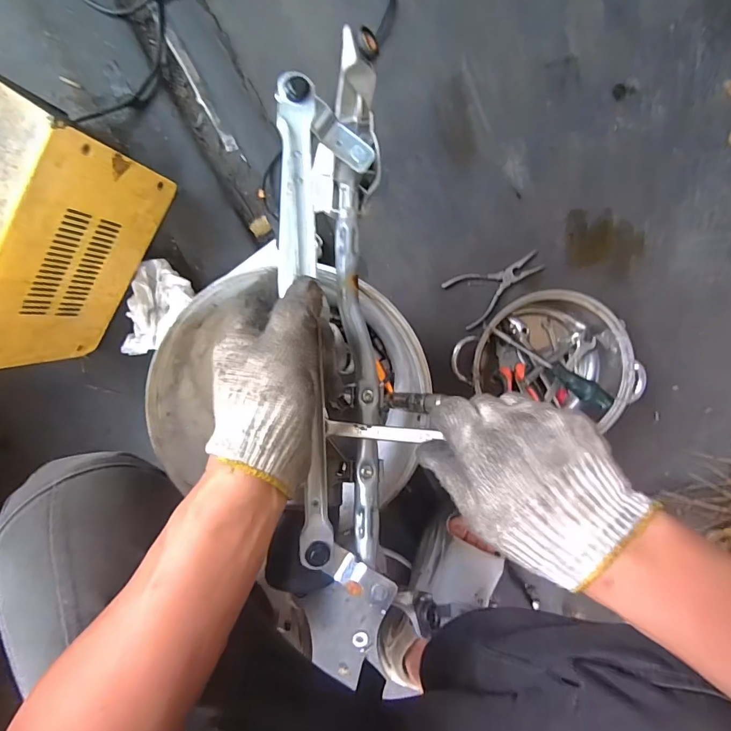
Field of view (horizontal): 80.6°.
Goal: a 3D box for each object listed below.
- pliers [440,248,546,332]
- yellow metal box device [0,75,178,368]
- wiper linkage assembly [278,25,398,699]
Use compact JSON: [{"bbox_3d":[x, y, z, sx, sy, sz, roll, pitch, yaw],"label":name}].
[{"bbox_3d":[0.198,-0.125,0.649,0.139,0.008,0.078,-30,94,1],"label":"pliers"},{"bbox_3d":[-0.449,-0.171,0.547,0.227,0.228,0.304,30,93,-3],"label":"yellow metal box device"},{"bbox_3d":[-0.022,-0.032,0.340,0.072,0.087,0.437,-2,87,0],"label":"wiper linkage assembly"}]

